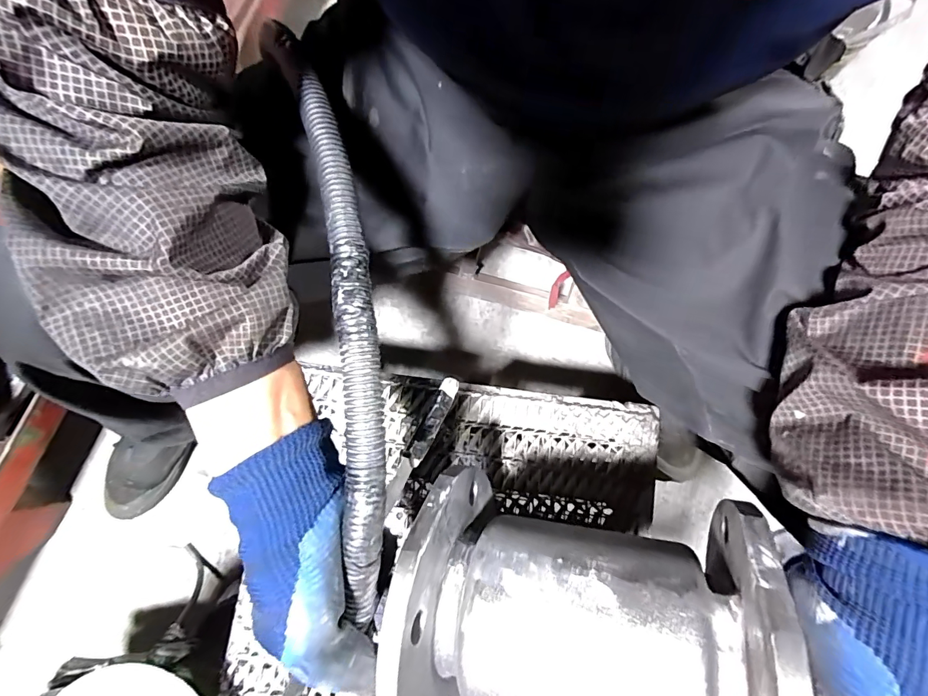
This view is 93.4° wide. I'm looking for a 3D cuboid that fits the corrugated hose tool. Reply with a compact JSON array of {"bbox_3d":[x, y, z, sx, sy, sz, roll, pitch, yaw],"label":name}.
[{"bbox_3d":[-0.064,-0.011,0.239,0.032,0.033,0.300,-8,82,-1],"label":"corrugated hose tool"}]

